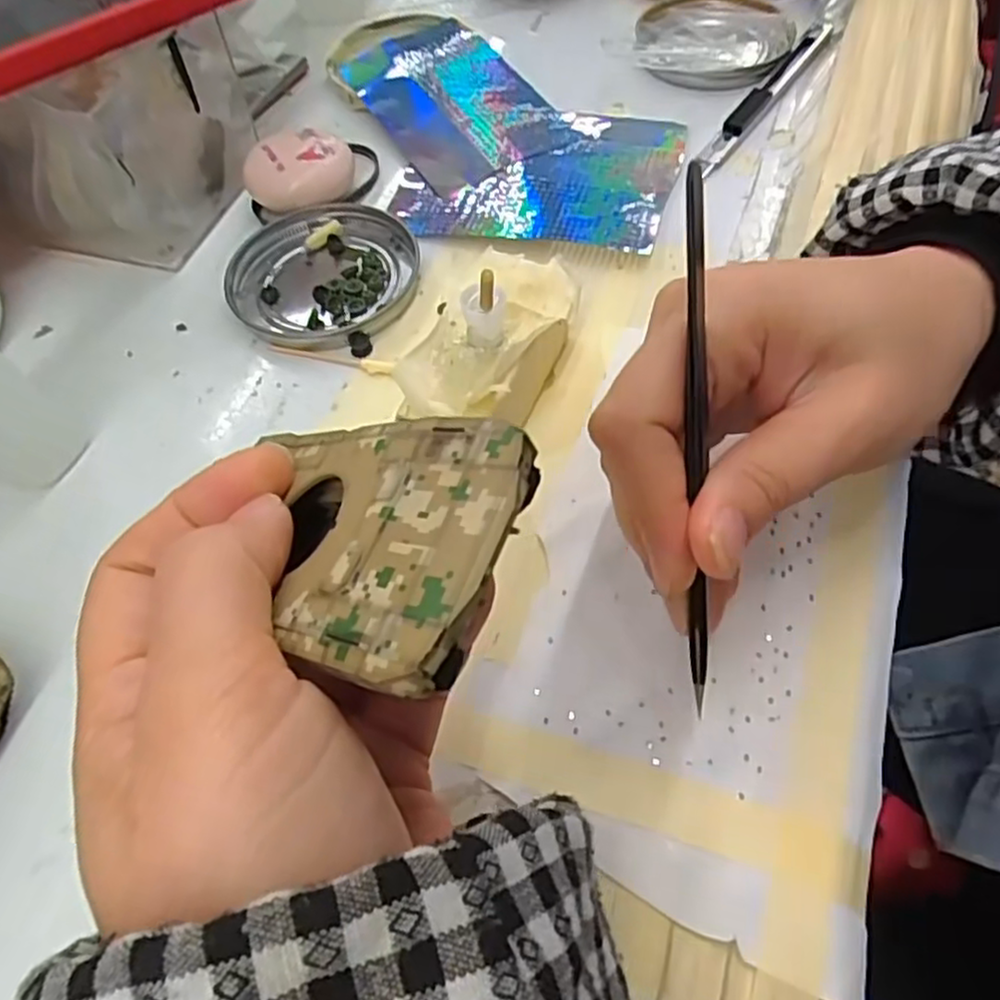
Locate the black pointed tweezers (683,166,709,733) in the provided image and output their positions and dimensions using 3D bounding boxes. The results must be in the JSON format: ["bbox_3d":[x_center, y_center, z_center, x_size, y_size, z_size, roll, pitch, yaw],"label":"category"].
[{"bbox_3d":[0.046,-0.013,0.170,0.004,0.004,0.125,-2,96,3],"label":"black pointed tweezers"}]

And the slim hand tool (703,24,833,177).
[{"bbox_3d":[0.132,-0.200,0.351,0.012,0.006,0.133,31,66,20],"label":"slim hand tool"}]

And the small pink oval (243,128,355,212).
[{"bbox_3d":[-0.090,-0.147,0.326,0.048,0.022,0.034,-17,59,-6],"label":"small pink oval"}]

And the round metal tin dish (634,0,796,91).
[{"bbox_3d":[0.110,-0.241,0.374,0.076,0.011,0.080,-2,59,3],"label":"round metal tin dish"}]

